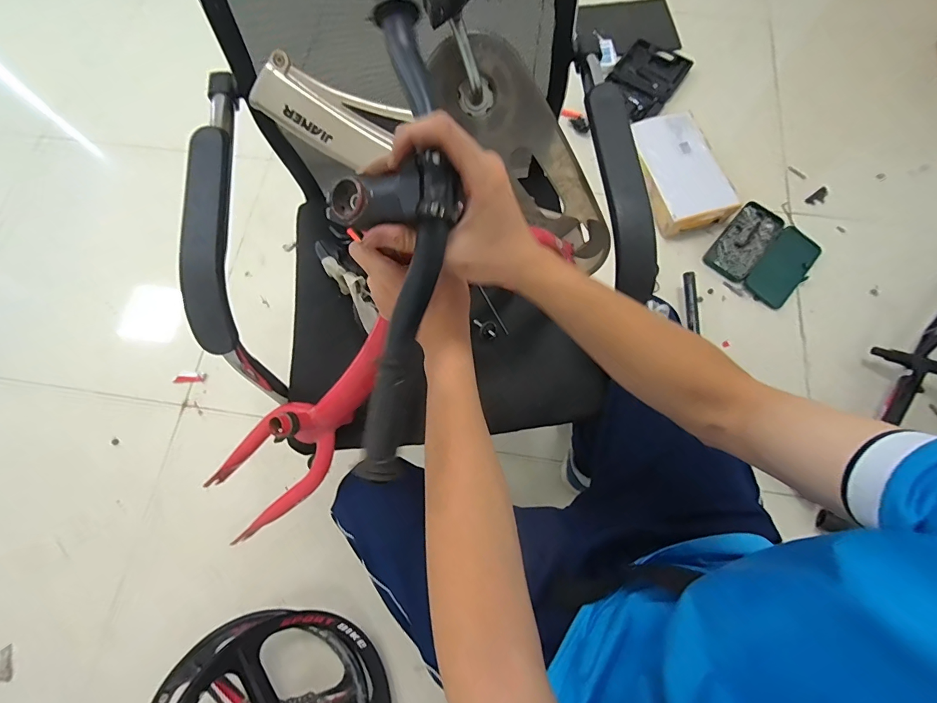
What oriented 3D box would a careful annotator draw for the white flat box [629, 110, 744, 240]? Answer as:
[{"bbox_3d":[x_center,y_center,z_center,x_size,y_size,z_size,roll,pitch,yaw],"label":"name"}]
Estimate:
[{"bbox_3d":[0.592,-0.511,1.175,0.224,0.089,0.355,-23,75,-6],"label":"white flat box"}]

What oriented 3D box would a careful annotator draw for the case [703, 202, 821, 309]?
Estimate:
[{"bbox_3d":[0.833,-0.275,1.156,0.246,0.035,0.261,39,78,10],"label":"case"}]

